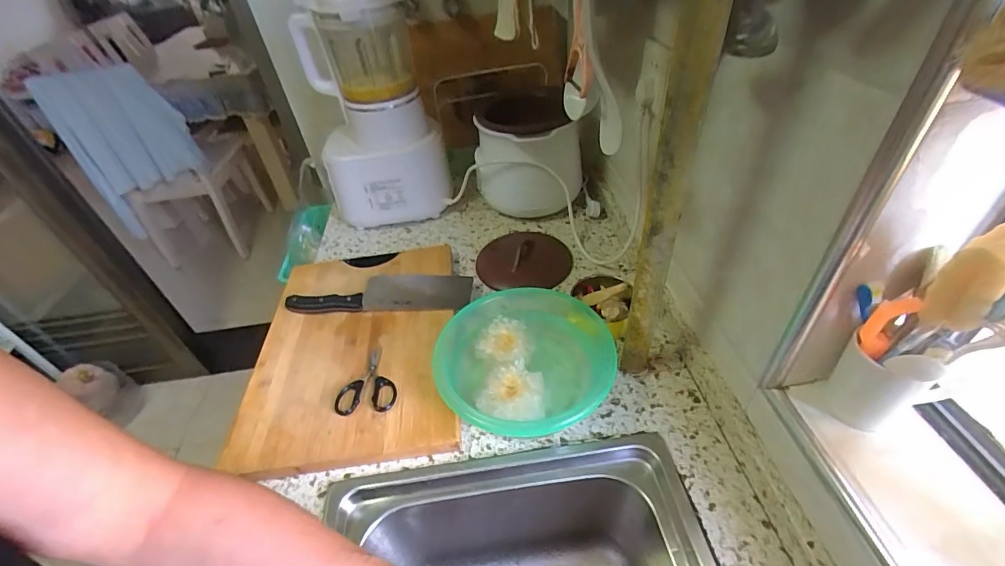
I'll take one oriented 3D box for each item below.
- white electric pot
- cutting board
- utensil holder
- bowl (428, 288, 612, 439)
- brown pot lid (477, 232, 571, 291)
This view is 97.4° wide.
[{"bbox_3d":[0.053,-0.265,0.878,0.204,0.218,0.221,1,43,9],"label":"white electric pot"},{"bbox_3d":[-0.220,0.091,0.668,0.283,0.032,0.380,-8,42,-1],"label":"cutting board"},{"bbox_3d":[0.334,0.088,0.397,0.056,0.077,0.066,-33,48,-26],"label":"utensil holder"},{"bbox_3d":[0.030,0.110,0.583,0.224,0.073,0.214,-4,42,3],"label":"bowl"},{"bbox_3d":[0.039,-0.046,0.795,0.167,0.026,0.149,-10,42,-4],"label":"brown pot lid"}]

